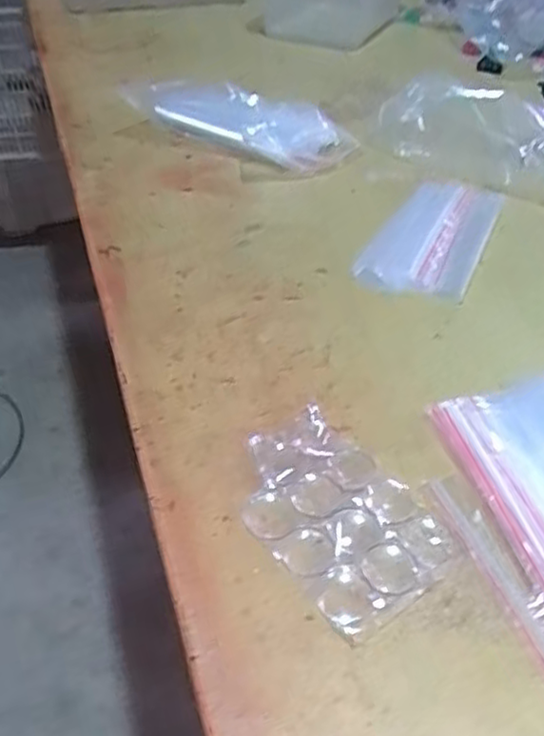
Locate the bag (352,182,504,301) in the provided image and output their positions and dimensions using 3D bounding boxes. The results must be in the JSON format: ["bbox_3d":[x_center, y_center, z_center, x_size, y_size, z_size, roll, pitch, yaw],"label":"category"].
[{"bbox_3d":[0.143,-0.121,0.625,0.087,0.011,0.195,18,44,18],"label":"bag"}]

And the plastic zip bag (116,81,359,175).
[{"bbox_3d":[-0.050,-0.264,0.746,0.260,0.059,0.084,18,44,17],"label":"plastic zip bag"}]

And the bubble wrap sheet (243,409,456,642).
[{"bbox_3d":[0.032,0.078,0.401,0.086,0.005,0.133,-28,49,-29],"label":"bubble wrap sheet"}]

